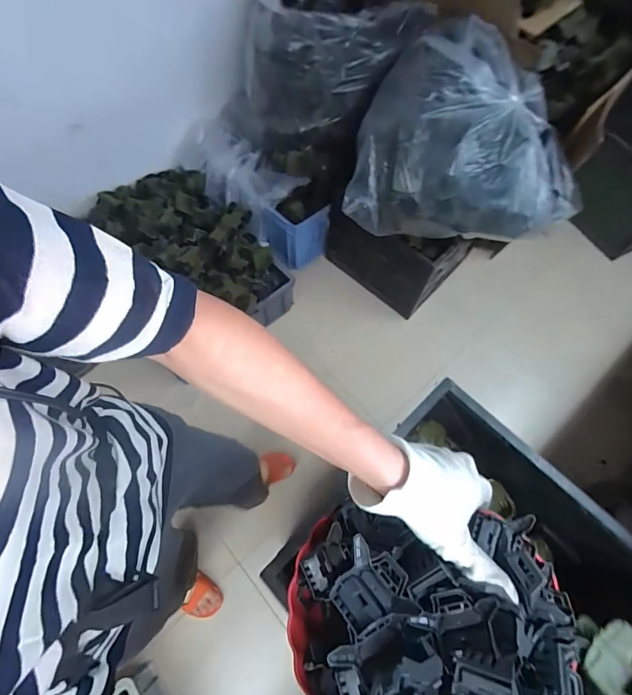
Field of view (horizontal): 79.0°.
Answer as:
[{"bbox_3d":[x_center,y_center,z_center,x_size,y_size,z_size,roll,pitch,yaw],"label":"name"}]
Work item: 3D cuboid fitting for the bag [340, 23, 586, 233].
[{"bbox_3d":[0.443,-0.579,1.084,0.601,0.285,0.503,16,66,5],"label":"bag"}]

